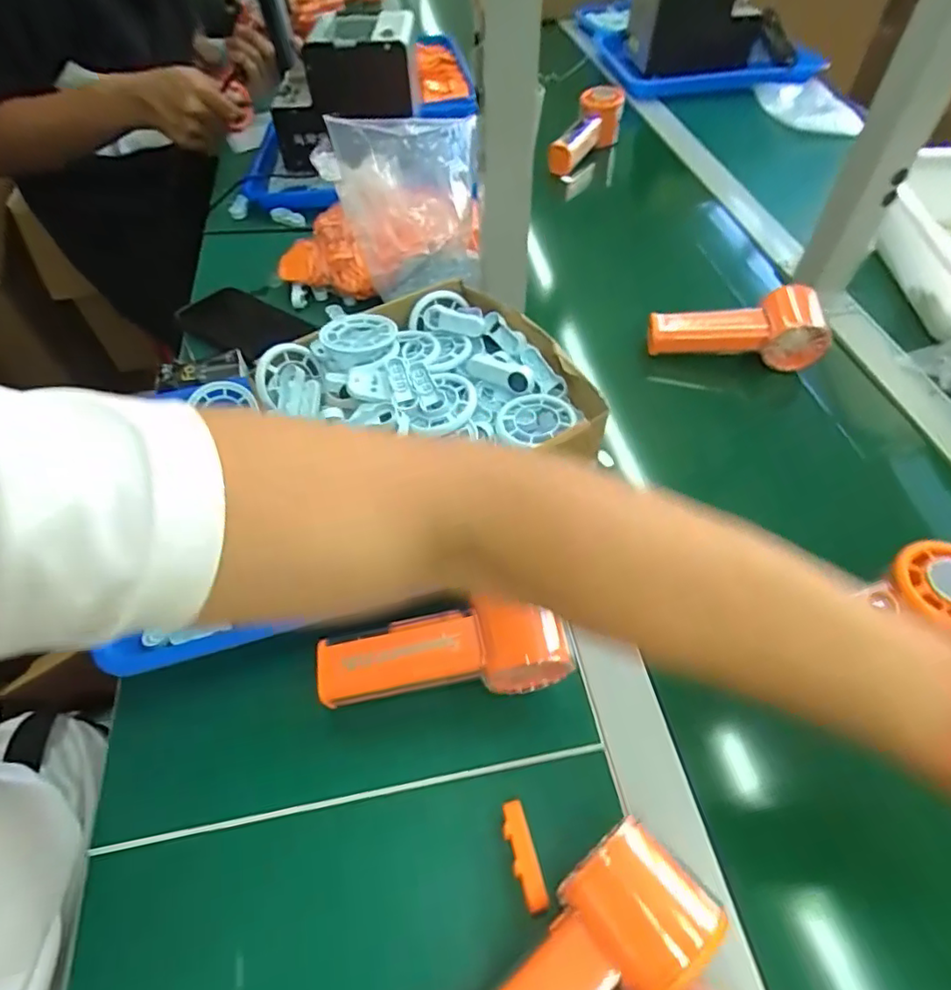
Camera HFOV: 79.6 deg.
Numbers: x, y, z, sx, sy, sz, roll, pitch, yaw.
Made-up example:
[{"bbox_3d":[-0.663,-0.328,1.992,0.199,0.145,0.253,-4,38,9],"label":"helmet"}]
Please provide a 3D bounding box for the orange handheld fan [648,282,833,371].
[{"bbox_3d":[0.237,-0.154,0.522,0.147,0.051,0.051,5,56,5],"label":"orange handheld fan"}]

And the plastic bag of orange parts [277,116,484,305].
[{"bbox_3d":[-0.095,-0.287,0.558,0.208,0.160,0.091,11,57,9],"label":"plastic bag of orange parts"}]

